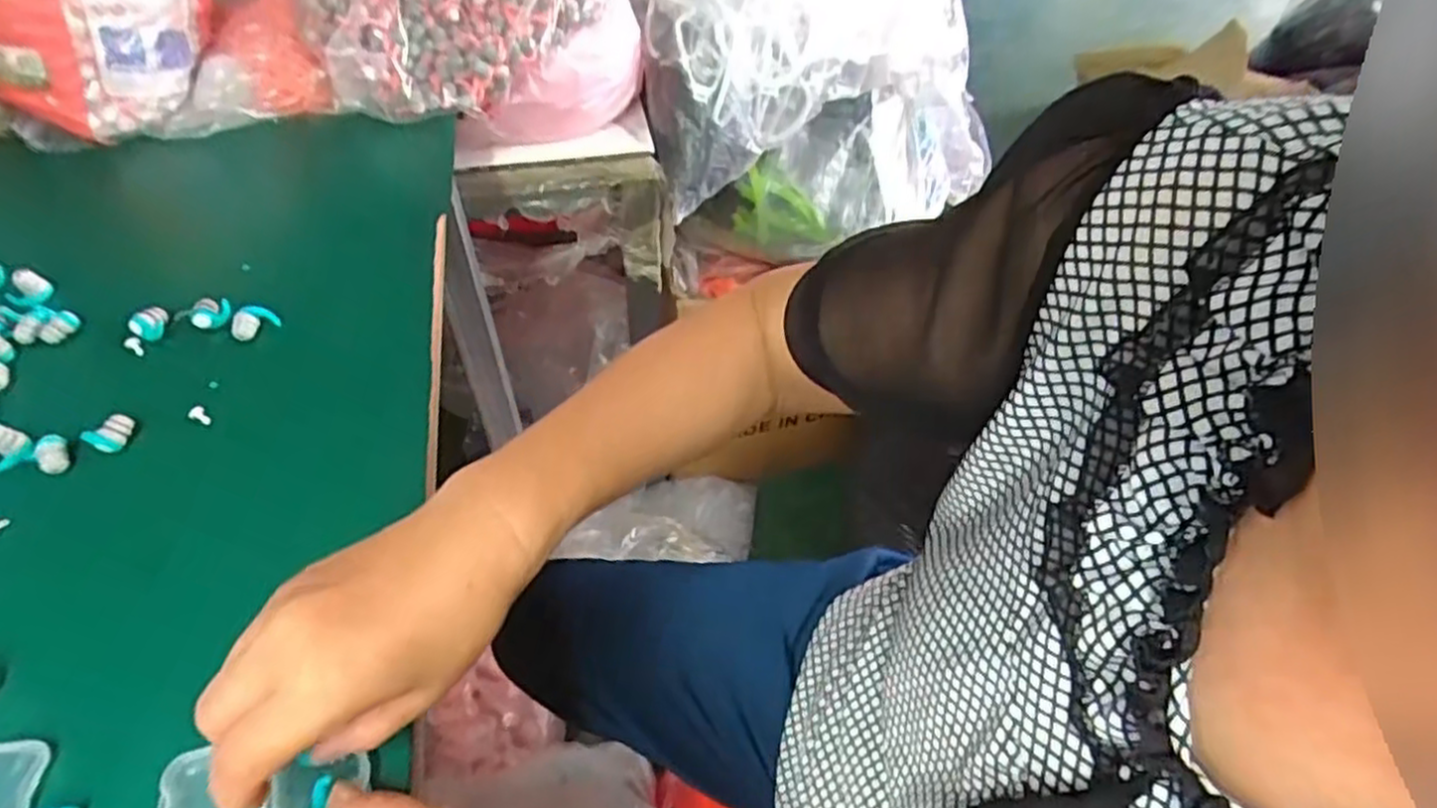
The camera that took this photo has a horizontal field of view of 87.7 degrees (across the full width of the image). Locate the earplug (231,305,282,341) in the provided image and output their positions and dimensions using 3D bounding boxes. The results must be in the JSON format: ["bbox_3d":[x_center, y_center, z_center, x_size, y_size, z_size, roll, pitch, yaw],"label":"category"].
[{"bbox_3d":[-0.286,-0.051,0.459,0.014,0.014,0.026,38,56,23],"label":"earplug"}]

